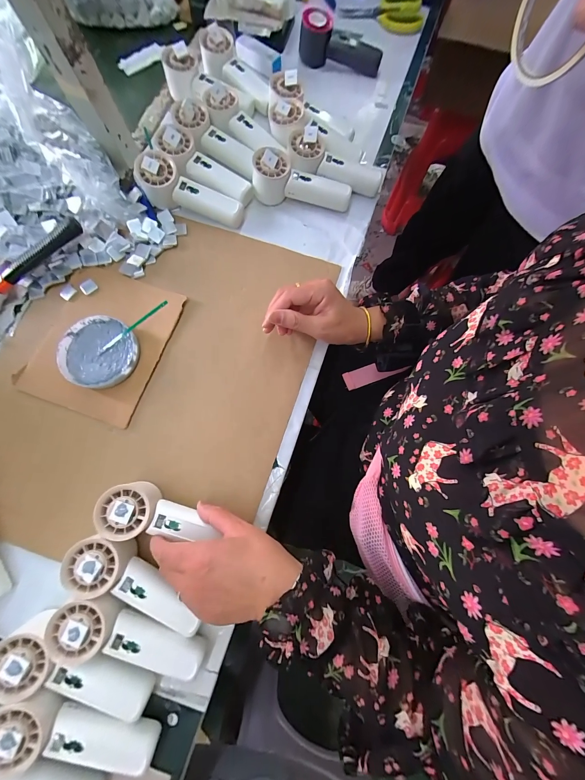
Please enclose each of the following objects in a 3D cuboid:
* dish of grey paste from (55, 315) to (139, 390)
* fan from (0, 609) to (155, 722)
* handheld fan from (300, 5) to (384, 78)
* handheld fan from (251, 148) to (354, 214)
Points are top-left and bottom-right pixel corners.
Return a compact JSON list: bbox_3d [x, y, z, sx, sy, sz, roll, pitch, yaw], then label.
[{"bbox_3d":[-0.264,-0.052,0.391,0.099,0.020,0.098,0,77,1],"label":"dish of grey paste"},{"bbox_3d":[-0.225,0.293,0.298,0.159,0.046,0.061,27,79,-8],"label":"fan"},{"bbox_3d":[0.088,-0.634,0.525,0.149,0.060,0.060,8,77,-10],"label":"handheld fan"},{"bbox_3d":[0.014,-0.328,0.452,0.152,0.055,0.049,7,77,-11],"label":"handheld fan"}]

